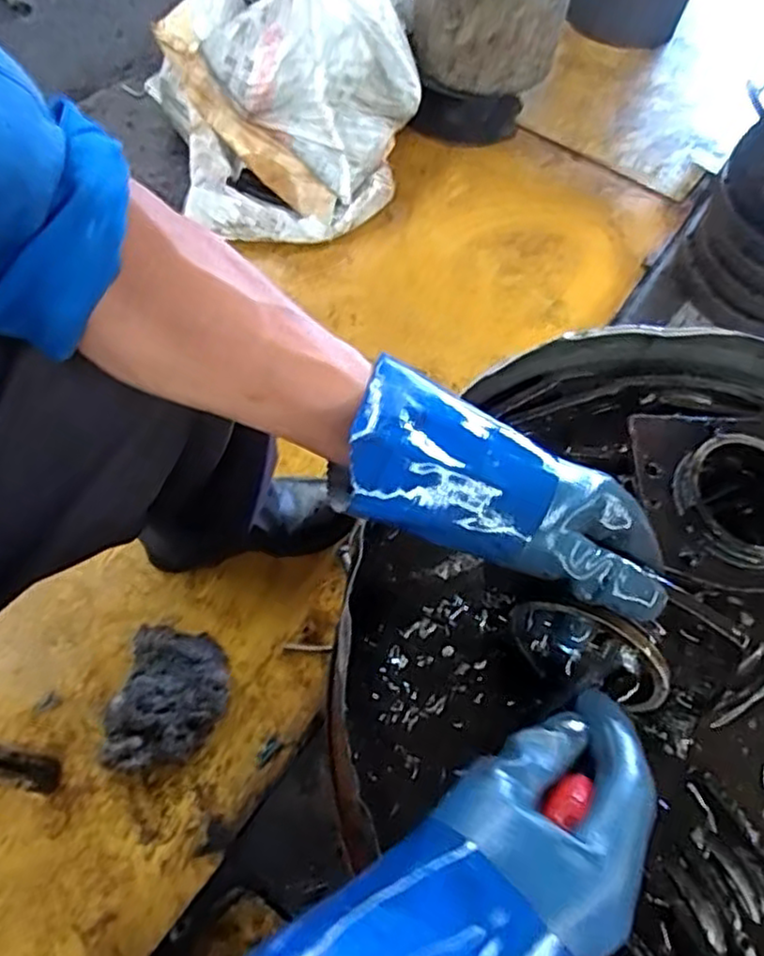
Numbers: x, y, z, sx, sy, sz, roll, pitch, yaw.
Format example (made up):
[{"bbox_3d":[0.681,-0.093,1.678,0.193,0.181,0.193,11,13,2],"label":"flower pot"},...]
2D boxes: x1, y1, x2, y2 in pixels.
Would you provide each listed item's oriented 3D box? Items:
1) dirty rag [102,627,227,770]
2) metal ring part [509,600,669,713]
[{"bbox_3d":[-0.243,0.252,0.807,0.122,0.061,0.167,4,59,-2],"label":"dirty rag"},{"bbox_3d":[0.129,0.109,0.436,0.101,0.093,0.020,32,64,15],"label":"metal ring part"}]

